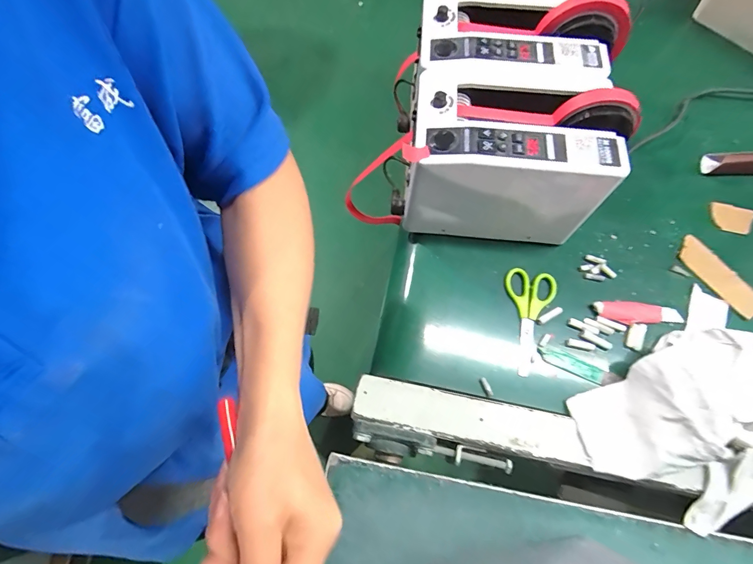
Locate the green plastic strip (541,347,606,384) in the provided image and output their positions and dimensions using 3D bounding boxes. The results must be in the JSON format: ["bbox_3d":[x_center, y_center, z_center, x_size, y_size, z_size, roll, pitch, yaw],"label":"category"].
[{"bbox_3d":[0.228,0.097,0.446,0.071,0.004,0.018,24,71,9],"label":"green plastic strip"}]

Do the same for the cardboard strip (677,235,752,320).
[{"bbox_3d":[0.431,-0.008,0.484,0.043,0.007,0.114,-31,68,-9],"label":"cardboard strip"}]

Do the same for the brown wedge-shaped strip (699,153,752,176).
[{"bbox_3d":[0.518,-0.169,0.531,0.110,0.032,0.031,3,69,1],"label":"brown wedge-shaped strip"}]

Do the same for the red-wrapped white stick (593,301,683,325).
[{"bbox_3d":[0.316,0.037,0.464,0.101,0.008,0.027,3,69,2],"label":"red-wrapped white stick"}]

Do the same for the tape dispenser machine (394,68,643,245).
[{"bbox_3d":[0.146,-0.142,0.457,0.223,0.151,0.135,4,69,2],"label":"tape dispenser machine"}]

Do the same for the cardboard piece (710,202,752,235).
[{"bbox_3d":[0.475,-0.085,0.513,0.049,0.004,0.042,11,72,12],"label":"cardboard piece"}]

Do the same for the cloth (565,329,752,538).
[{"bbox_3d":[0.332,0.150,0.389,0.203,0.076,0.167,-31,72,-11],"label":"cloth"}]

